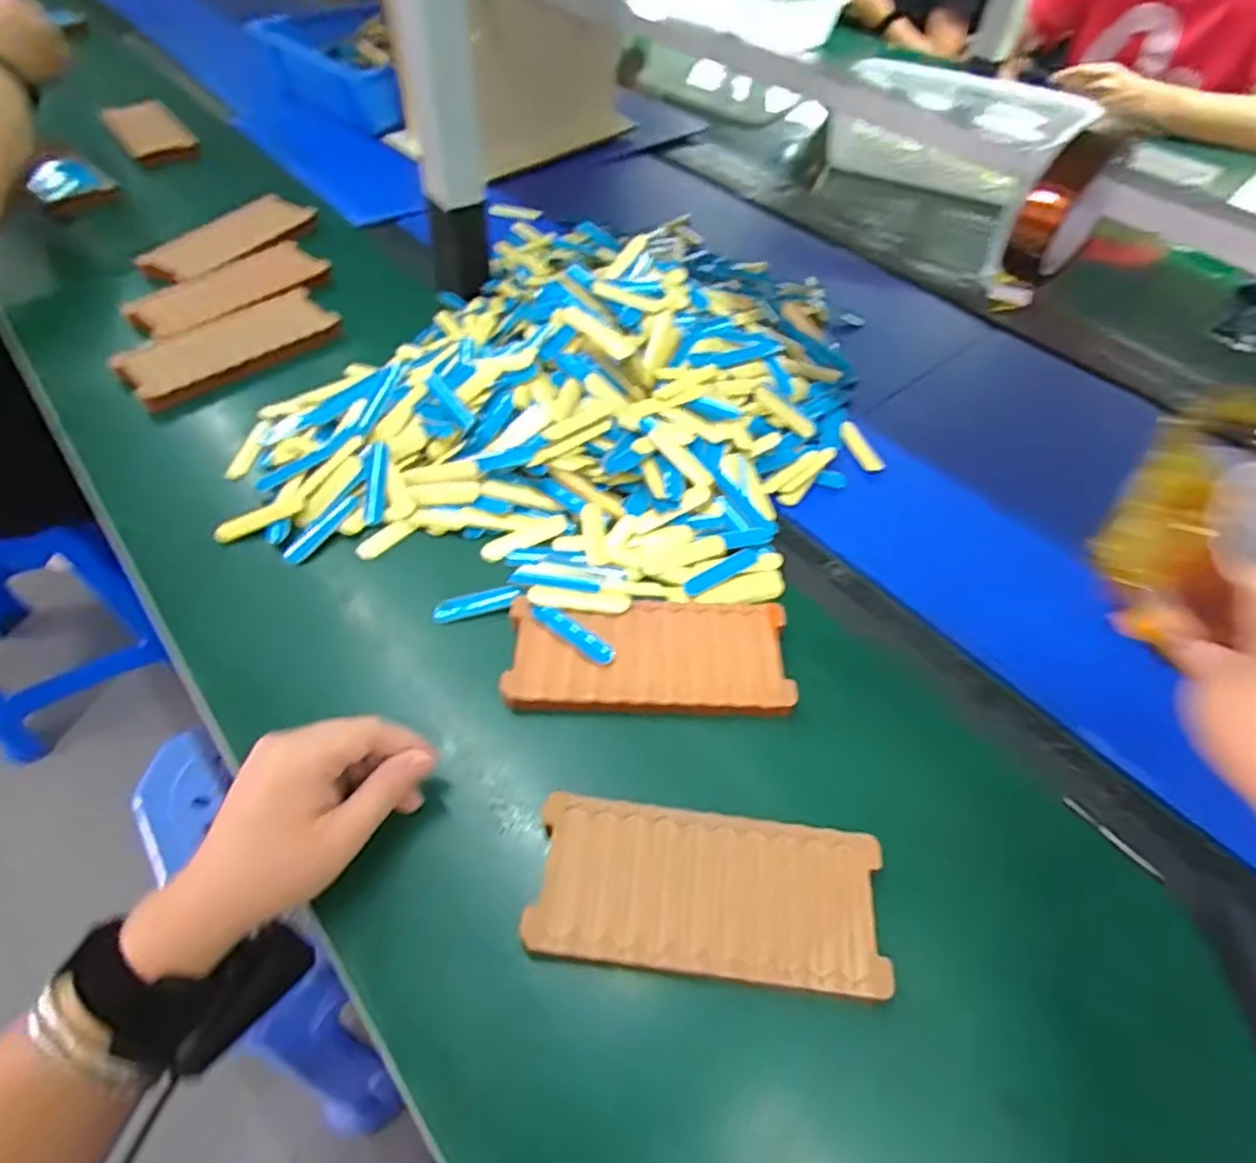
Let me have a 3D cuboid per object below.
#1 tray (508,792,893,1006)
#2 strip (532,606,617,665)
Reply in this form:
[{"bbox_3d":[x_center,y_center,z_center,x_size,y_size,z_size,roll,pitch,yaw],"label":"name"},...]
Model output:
[{"bbox_3d":[0.040,0.153,0.330,0.168,0.010,0.074,7,53,1],"label":"tray"},{"bbox_3d":[-0.035,0.032,0.420,0.062,0.004,0.016,30,57,18],"label":"strip"}]

